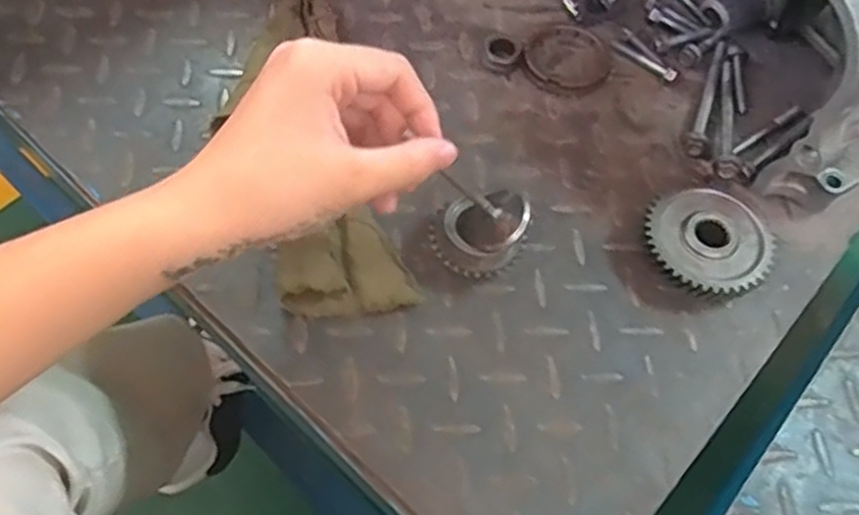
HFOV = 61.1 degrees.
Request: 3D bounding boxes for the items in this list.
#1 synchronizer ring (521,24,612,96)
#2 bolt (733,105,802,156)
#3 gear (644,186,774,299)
[{"bbox_3d":[0.098,-0.140,0.511,0.060,0.004,0.063,1,63,-3],"label":"synchronizer ring"},{"bbox_3d":[0.225,-0.084,0.484,0.062,0.006,0.007,-33,69,-18],"label":"bolt"},{"bbox_3d":[0.161,-0.007,0.429,0.064,0.025,0.071,-31,69,-18],"label":"gear"}]

